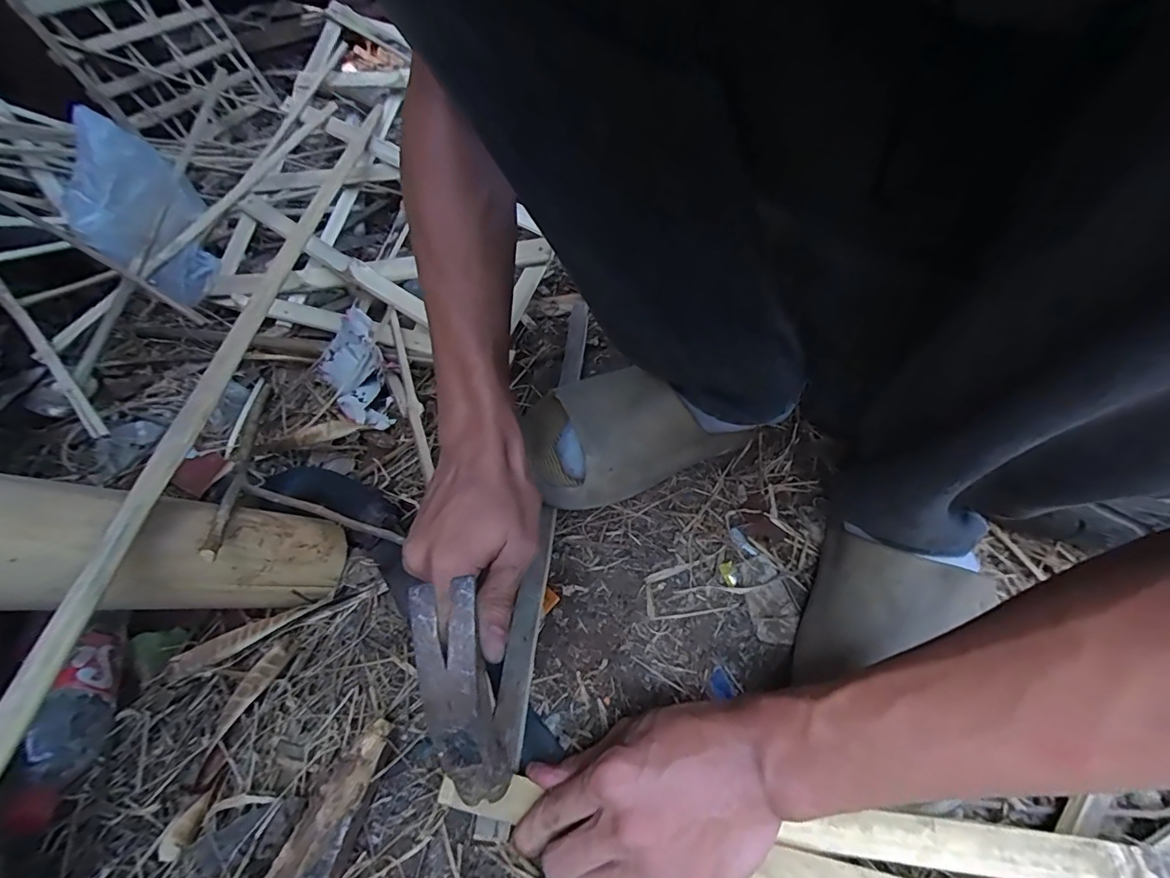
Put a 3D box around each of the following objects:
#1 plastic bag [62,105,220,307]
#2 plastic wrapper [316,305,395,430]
[{"bbox_3d":[-0.541,-0.275,0.626,0.063,0.219,0.186,-10,48,-6],"label":"plastic bag"},{"bbox_3d":[-0.252,-0.077,0.571,0.076,0.074,0.113,-27,51,-19],"label":"plastic wrapper"}]

